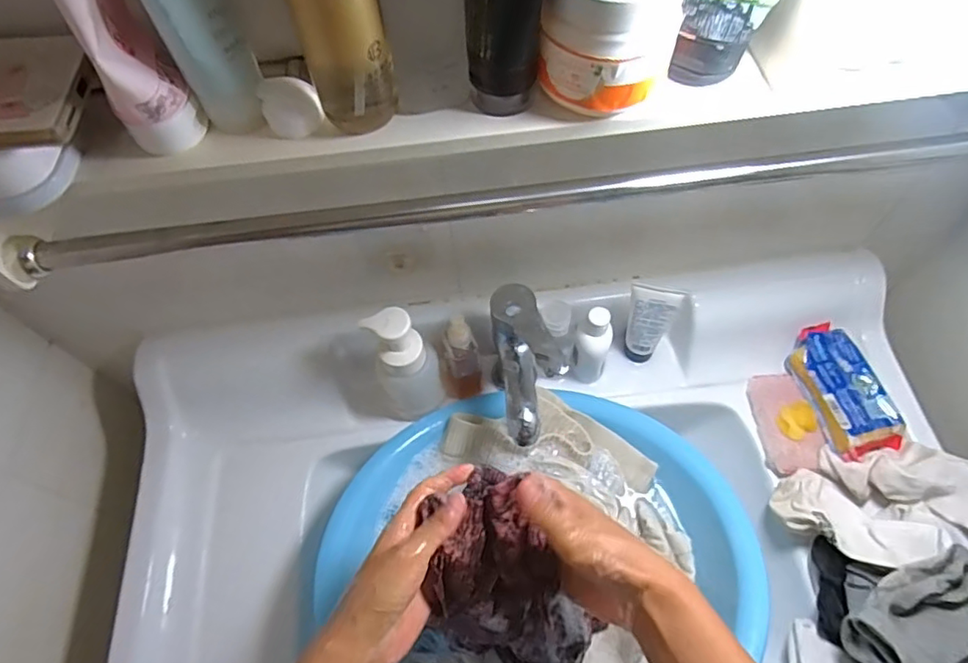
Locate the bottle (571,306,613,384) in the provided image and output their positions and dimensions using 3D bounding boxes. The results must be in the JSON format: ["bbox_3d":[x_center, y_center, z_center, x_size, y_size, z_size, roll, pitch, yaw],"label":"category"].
[{"bbox_3d":[0.115,0.017,0.625,0.037,0.110,0.031,20,63,14],"label":"bottle"}]

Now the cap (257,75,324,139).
[{"bbox_3d":[-0.108,-0.126,0.326,0.031,0.029,0.016,-21,61,-9],"label":"cap"}]

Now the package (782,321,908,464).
[{"bbox_3d":[0.372,0.058,0.607,0.061,0.040,0.138,-13,60,-4],"label":"package"}]

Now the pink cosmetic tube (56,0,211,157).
[{"bbox_3d":[-0.176,-0.147,0.261,0.036,0.161,0.047,-31,63,-14],"label":"pink cosmetic tube"}]

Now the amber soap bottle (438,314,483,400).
[{"bbox_3d":[-0.026,0.025,0.601,0.041,0.118,0.036,-6,60,-1],"label":"amber soap bottle"}]

